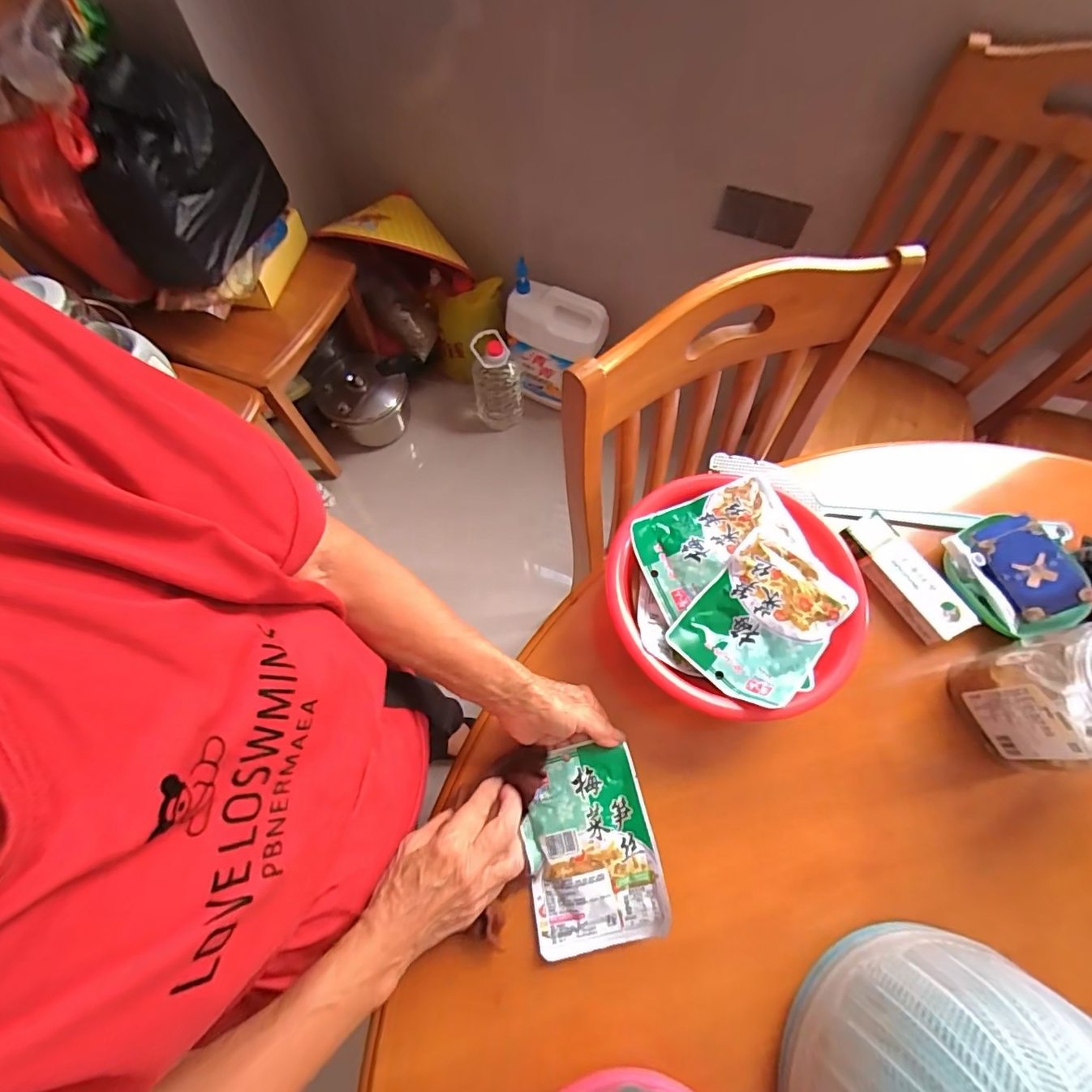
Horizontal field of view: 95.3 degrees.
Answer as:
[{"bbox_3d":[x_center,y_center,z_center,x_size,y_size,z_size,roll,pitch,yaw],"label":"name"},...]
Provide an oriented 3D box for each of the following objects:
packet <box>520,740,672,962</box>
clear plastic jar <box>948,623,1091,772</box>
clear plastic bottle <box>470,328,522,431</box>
[{"bbox_3d":[0.037,0.253,0.426,0.107,0.017,0.148,-9,68,-5],"label":"packet"},{"bbox_3d":[0.464,0.131,0.433,0.125,0.120,0.105,-12,68,-6],"label":"clear plastic jar"},{"bbox_3d":[-0.135,-0.441,1.382,0.131,0.281,0.114,-6,68,-4],"label":"clear plastic bottle"}]

